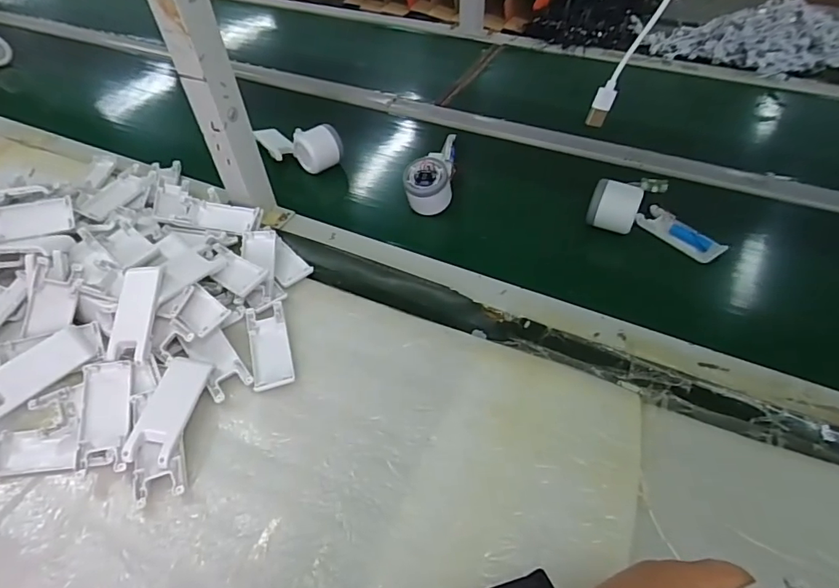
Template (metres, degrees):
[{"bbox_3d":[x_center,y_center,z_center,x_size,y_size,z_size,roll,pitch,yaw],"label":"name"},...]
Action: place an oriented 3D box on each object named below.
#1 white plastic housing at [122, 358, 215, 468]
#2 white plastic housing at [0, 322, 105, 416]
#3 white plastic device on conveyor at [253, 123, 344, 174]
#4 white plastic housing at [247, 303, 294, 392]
[{"bbox_3d":[-0.224,0.103,0.439,0.042,0.017,0.099,4,47,6],"label":"white plastic housing"},{"bbox_3d":[-0.363,0.071,0.465,0.111,0.016,0.043,-40,88,-29],"label":"white plastic housing"},{"bbox_3d":[-0.187,-0.225,0.722,0.141,0.049,0.054,18,50,18],"label":"white plastic device on conveyor"},{"bbox_3d":[-0.154,0.052,0.498,0.039,0.008,0.102,-14,48,-10],"label":"white plastic housing"}]

